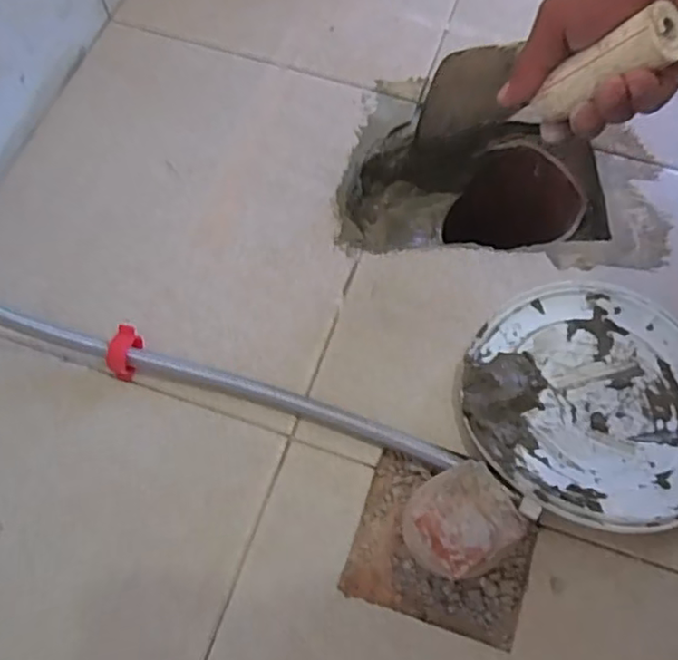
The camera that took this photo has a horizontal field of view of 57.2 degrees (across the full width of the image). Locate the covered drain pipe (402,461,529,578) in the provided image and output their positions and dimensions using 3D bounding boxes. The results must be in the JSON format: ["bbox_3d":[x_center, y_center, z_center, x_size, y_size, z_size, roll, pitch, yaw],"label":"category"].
[{"bbox_3d":[0.066,0.110,0.357,0.054,0.070,0.051,0,66,0],"label":"covered drain pipe"}]

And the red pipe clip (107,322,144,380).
[{"bbox_3d":[-0.143,0.015,0.413,0.017,0.012,0.039,14,104,6],"label":"red pipe clip"}]

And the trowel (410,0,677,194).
[{"bbox_3d":[0.127,-0.168,0.437,0.076,0.242,0.082,-39,102,-15],"label":"trowel"}]

